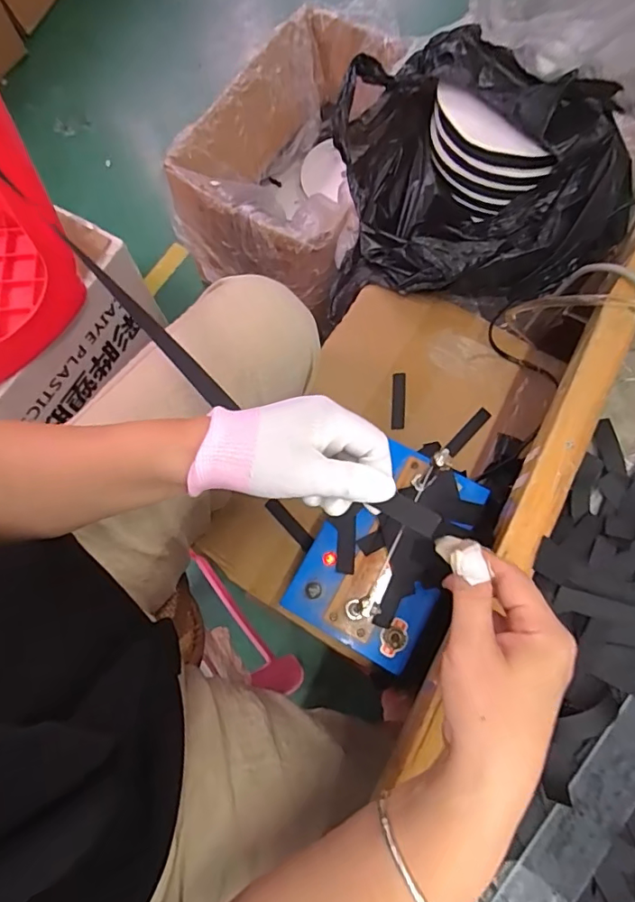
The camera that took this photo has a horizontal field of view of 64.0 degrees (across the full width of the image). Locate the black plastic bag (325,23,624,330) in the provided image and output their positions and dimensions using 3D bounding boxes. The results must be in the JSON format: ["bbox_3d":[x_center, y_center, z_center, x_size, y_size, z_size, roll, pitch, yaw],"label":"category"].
[{"bbox_3d":[0.185,-0.342,0.636,0.320,0.157,0.310,1,74,0],"label":"black plastic bag"}]

